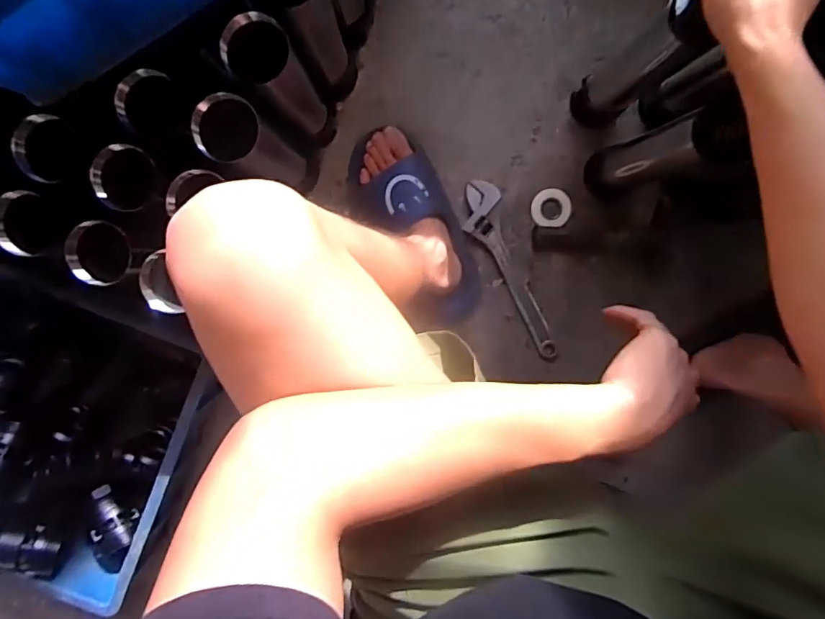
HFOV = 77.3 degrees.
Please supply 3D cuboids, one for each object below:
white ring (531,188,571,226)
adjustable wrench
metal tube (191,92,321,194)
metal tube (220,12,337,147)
[{"bbox_3d":[0.209,-0.153,0.779,0.058,0.006,0.056,0,97,0],"label":"white ring"},{"bbox_3d":[0.143,-0.052,0.775,0.061,0.022,0.288,-22,97,2],"label":"adjustable wrench"},{"bbox_3d":[-0.176,-0.182,0.615,0.067,0.290,0.069,0,97,0],"label":"metal tube"},{"bbox_3d":[-0.141,-0.252,0.609,0.056,0.311,0.055,0,97,0],"label":"metal tube"}]

